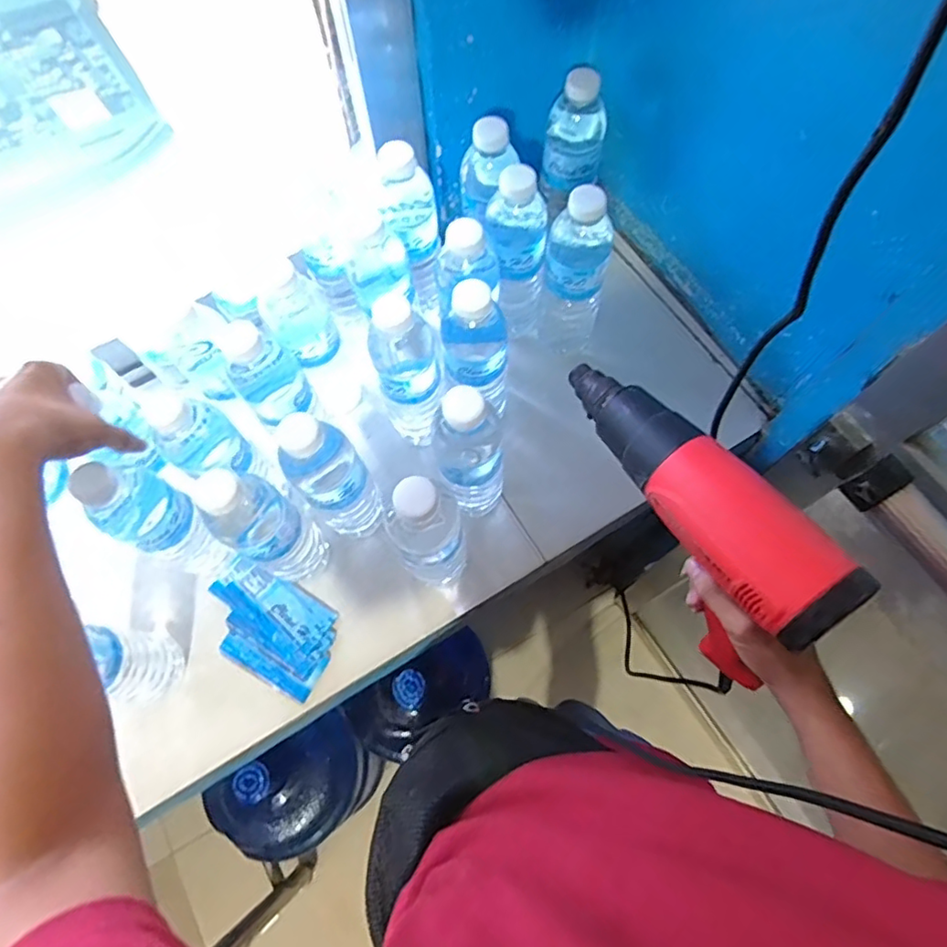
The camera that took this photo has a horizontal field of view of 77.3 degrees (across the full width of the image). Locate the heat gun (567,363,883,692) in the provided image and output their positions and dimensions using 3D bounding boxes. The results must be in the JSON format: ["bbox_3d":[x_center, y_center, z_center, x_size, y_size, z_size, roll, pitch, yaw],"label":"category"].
[{"bbox_3d":[0.170,0.033,0.490,0.065,0.175,0.261,-29,60,-10],"label":"heat gun"}]

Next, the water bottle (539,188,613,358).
[{"bbox_3d":[0.101,-0.197,0.597,0.064,0.204,0.060,13,70,6],"label":"water bottle"}]

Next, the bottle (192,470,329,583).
[{"bbox_3d":[-0.173,0.051,0.510,0.049,0.196,0.057,28,72,11],"label":"bottle"}]

